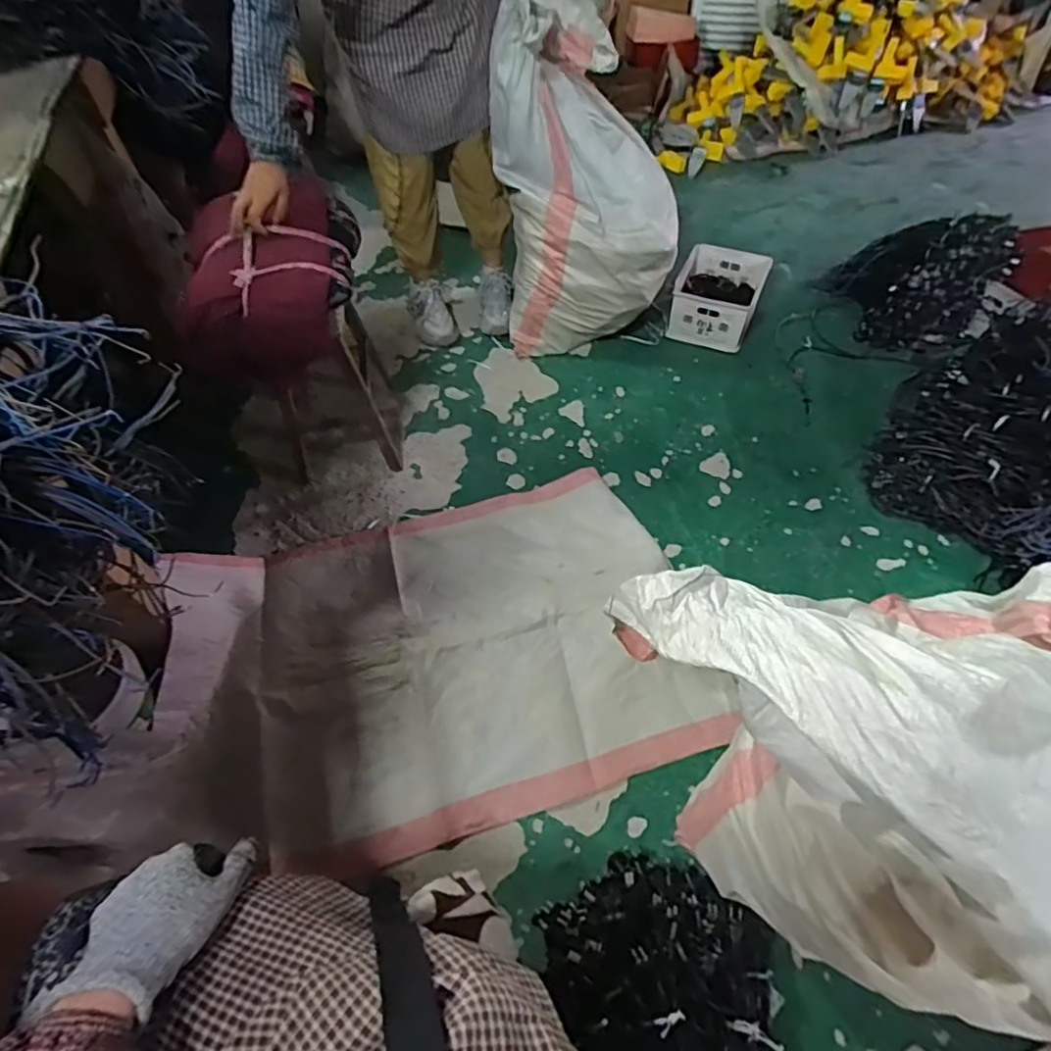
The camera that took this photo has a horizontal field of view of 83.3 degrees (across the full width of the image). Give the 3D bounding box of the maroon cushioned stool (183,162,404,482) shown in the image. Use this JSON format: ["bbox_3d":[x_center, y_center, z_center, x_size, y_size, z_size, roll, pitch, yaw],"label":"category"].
[{"bbox_3d":[-0.471,-0.372,1.293,0.326,0.551,0.269,-15,55,-10],"label":"maroon cushioned stool"}]

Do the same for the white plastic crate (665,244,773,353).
[{"bbox_3d":[0.554,-0.665,1.732,0.238,0.143,0.303,21,57,15],"label":"white plastic crate"}]

